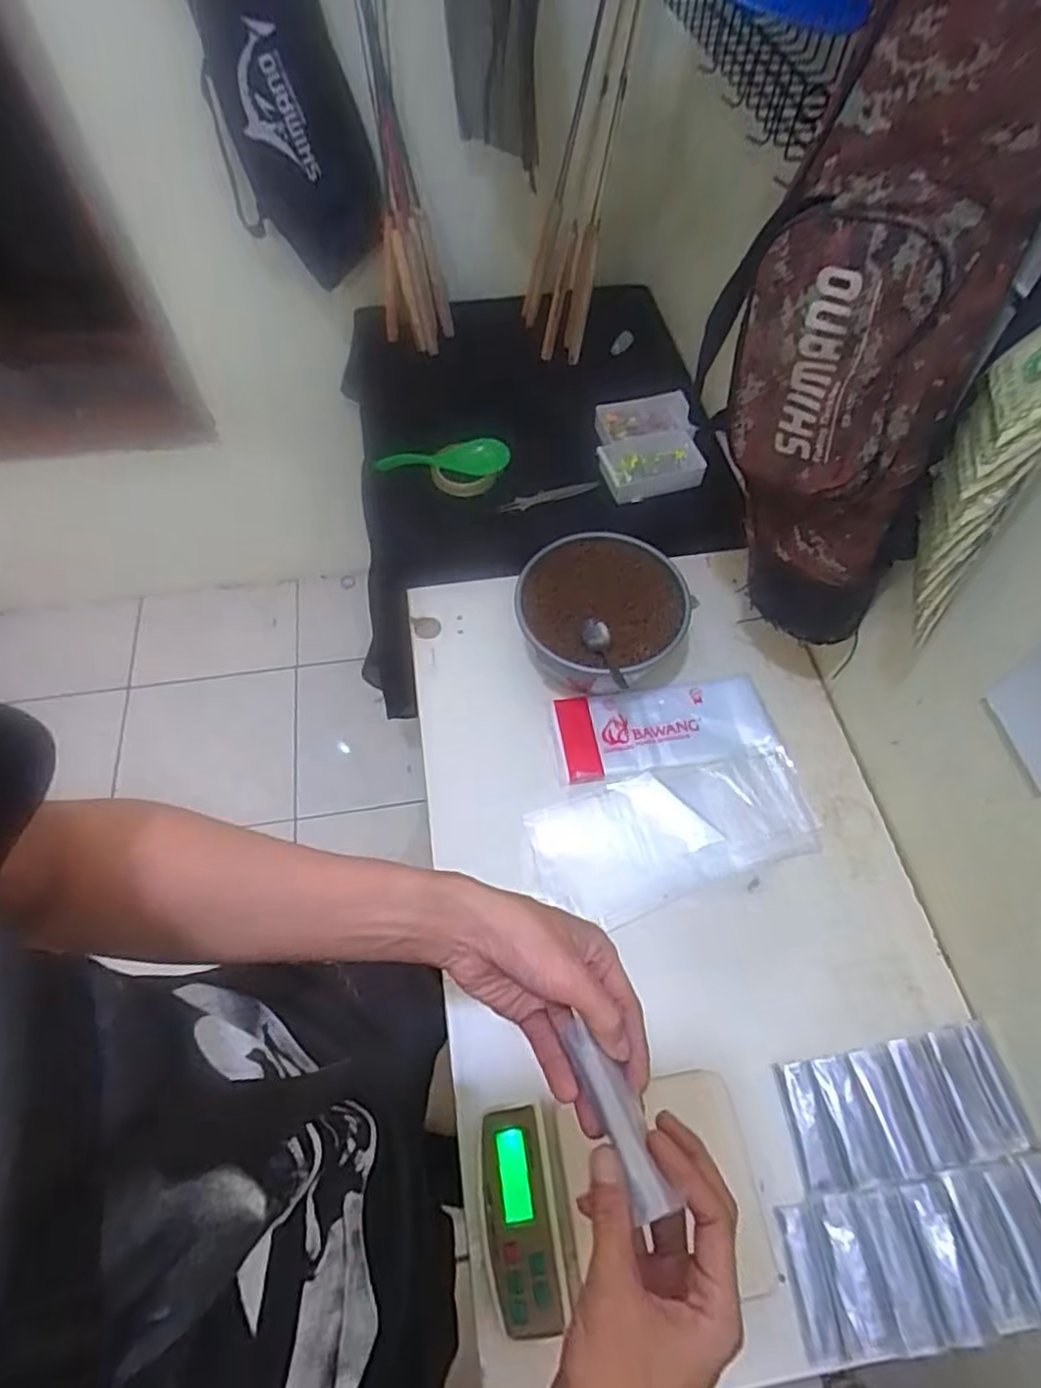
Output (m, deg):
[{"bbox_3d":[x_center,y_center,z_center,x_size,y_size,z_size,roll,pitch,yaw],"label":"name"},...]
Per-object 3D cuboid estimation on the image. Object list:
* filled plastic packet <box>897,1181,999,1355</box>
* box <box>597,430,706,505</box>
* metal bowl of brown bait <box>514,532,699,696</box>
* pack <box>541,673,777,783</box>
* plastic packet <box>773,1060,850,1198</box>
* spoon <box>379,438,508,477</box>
[{"bbox_3d":[0.335,0.445,0.532,0.039,0.017,0.096,-4,60,-3],"label":"filled plastic packet"},{"bbox_3d":[0.193,-0.334,0.994,0.143,0.034,0.094,-11,60,-7],"label":"box"},{"bbox_3d":[0.094,-0.090,0.815,0.194,0.091,0.187,0,60,0],"label":"metal bowl of brown bait"},{"bbox_3d":[0.165,0.040,0.797,0.251,0.009,0.109,-9,60,-3],"label":"pack"},{"bbox_3d":[0.254,0.377,0.591,0.038,0.011,0.095,-4,60,-3],"label":"plastic packet"},{"bbox_3d":[-0.113,-0.344,1.005,0.193,0.024,0.060,-12,60,-7],"label":"spoon"}]

